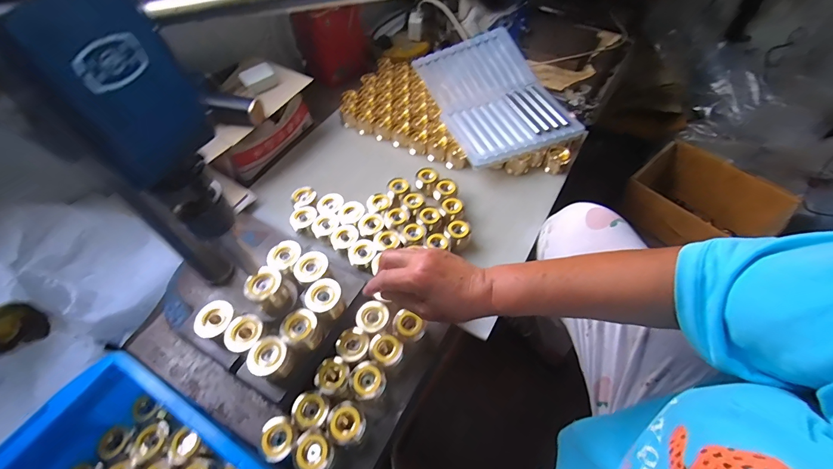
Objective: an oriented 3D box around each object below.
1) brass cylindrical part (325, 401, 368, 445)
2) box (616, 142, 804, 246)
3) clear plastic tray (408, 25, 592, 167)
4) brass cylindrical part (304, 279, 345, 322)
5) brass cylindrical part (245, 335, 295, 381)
[{"bbox_3d":[-0.077,0.213,0.413,0.042,0.034,0.039,-2,55,2],"label":"brass cylindrical part"},{"bbox_3d":[0.736,-0.079,0.966,0.224,0.161,0.315,-32,59,-18],"label":"box"},{"bbox_3d":[0.153,-0.281,0.731,0.224,0.028,0.322,-20,61,-7],"label":"clear plastic tray"},{"bbox_3d":[-0.110,0.083,0.451,0.041,0.042,0.040,-2,55,2],"label":"brass cylindrical part"},{"bbox_3d":[-0.162,0.138,0.407,0.043,0.045,0.040,31,62,23],"label":"brass cylindrical part"}]

